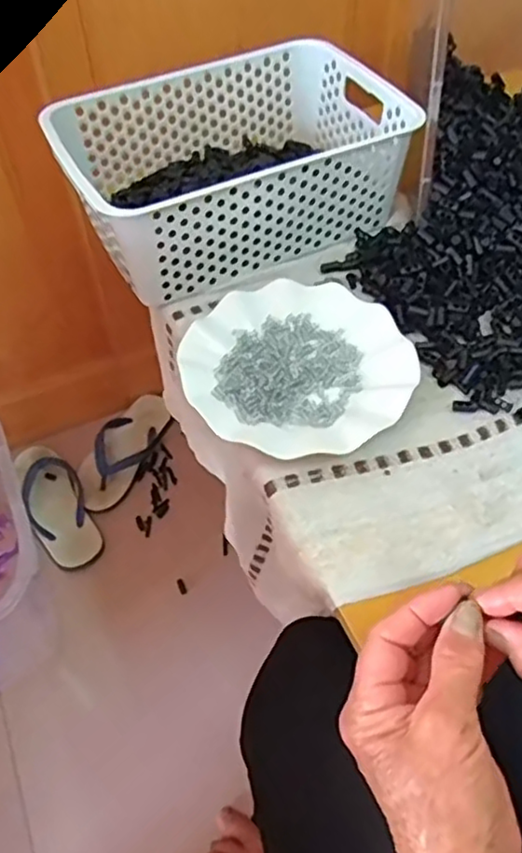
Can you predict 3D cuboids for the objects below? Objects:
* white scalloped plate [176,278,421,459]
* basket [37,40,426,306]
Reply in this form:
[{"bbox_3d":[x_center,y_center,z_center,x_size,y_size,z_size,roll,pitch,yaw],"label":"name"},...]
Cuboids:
[{"bbox_3d":[0.029,-0.050,0.535,0.179,0.020,0.177,0,53,0],"label":"white scalloped plate"},{"bbox_3d":[-0.030,-0.253,0.633,0.302,0.105,0.199,-22,56,-16],"label":"basket"}]

